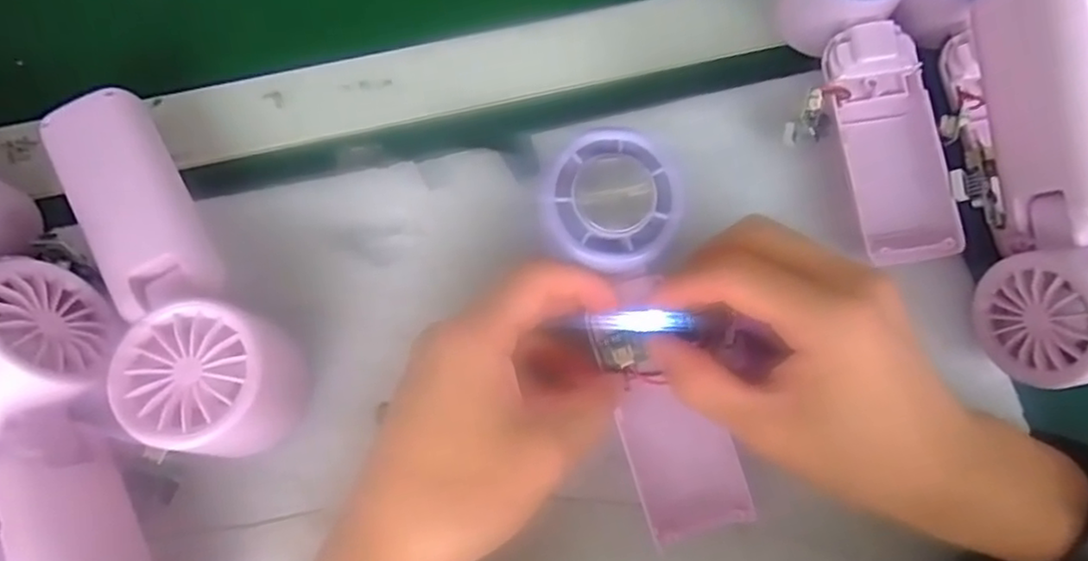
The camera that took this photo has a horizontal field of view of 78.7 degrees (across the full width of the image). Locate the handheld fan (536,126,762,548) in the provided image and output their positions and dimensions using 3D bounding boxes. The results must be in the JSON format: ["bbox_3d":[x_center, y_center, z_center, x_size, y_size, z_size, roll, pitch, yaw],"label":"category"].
[{"bbox_3d":[0.042,0.026,0.266,0.052,0.027,0.167,-15,103,-3],"label":"handheld fan"}]

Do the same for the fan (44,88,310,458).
[{"bbox_3d":[-0.155,-0.002,0.271,0.059,0.058,0.168,-37,80,-7],"label":"fan"}]

